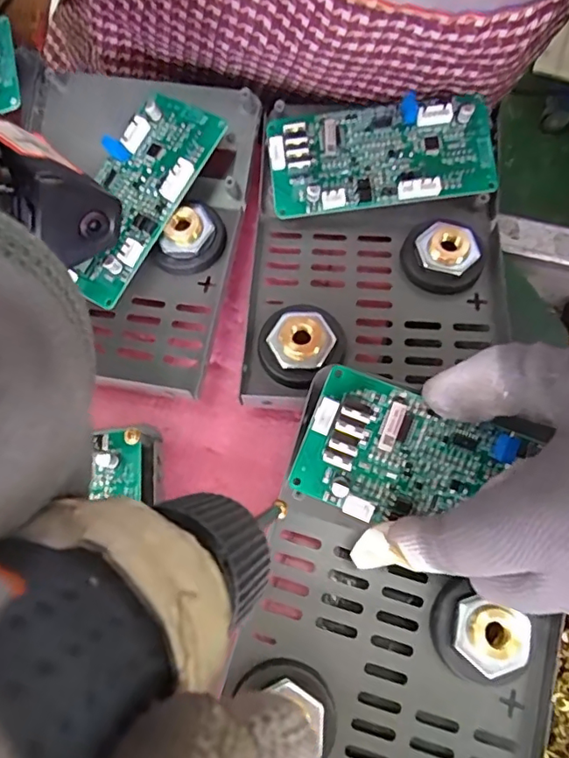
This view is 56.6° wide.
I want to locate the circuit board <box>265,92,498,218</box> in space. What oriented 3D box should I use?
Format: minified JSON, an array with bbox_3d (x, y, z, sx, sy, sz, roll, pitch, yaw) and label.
[{"bbox_3d":[0.046,-0.108,0.248,0.104,0.016,0.050,-5,83,2],"label":"circuit board"}]

